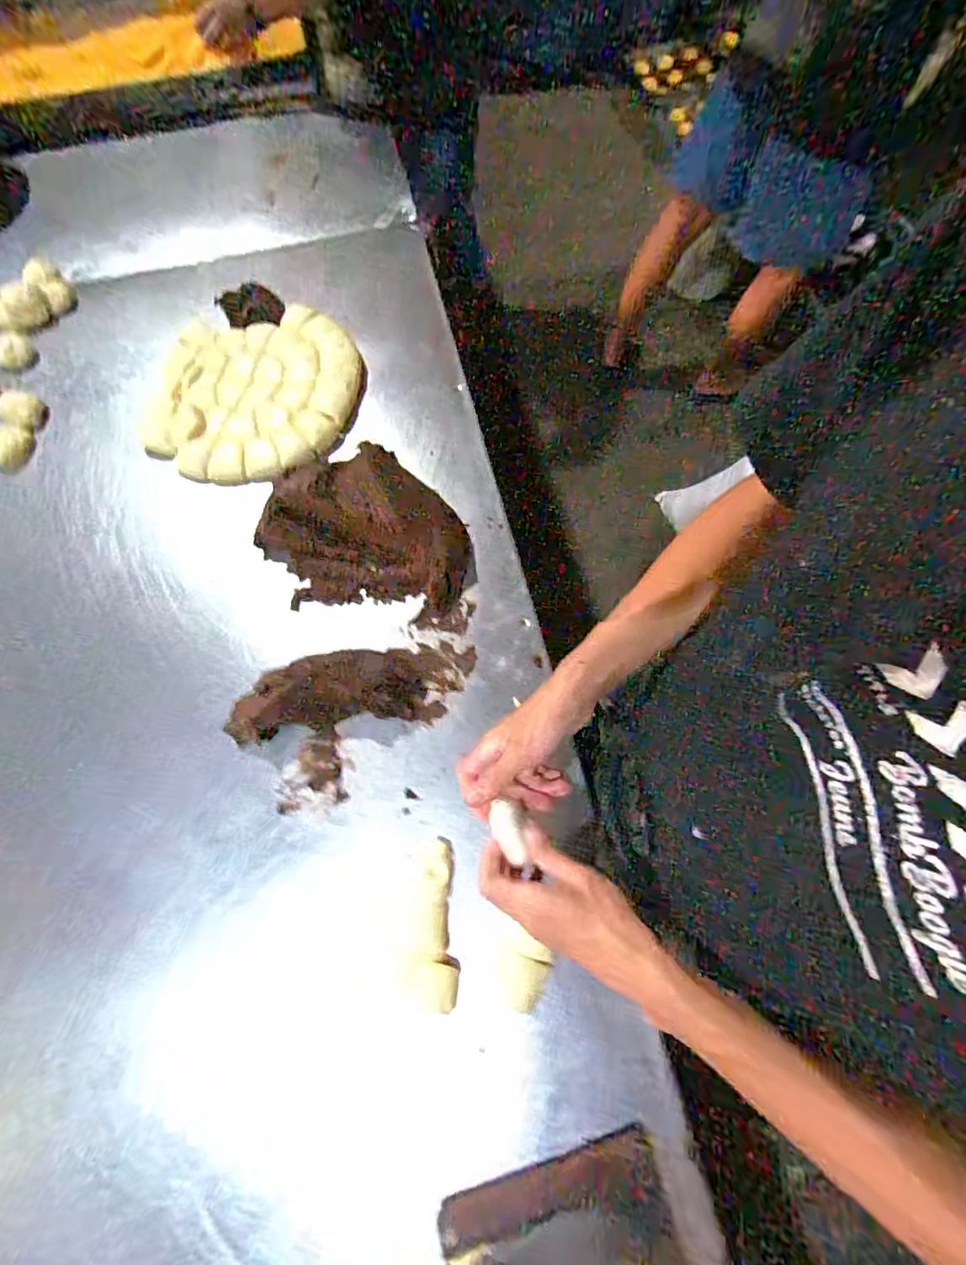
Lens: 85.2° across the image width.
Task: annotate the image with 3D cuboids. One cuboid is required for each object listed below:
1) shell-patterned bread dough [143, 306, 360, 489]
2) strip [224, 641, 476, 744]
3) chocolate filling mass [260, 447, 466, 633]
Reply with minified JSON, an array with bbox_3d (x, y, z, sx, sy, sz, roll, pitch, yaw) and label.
[{"bbox_3d":[-0.339,-0.364,0.786,0.291,0.024,0.309,-1,69,2],"label":"shell-patterned bread dough"},{"bbox_3d":[-0.156,0.068,0.642,0.283,0.024,0.096,-7,69,0],"label":"strip"},{"bbox_3d":[-0.156,-0.139,0.701,0.293,0.047,0.227,8,69,6],"label":"chocolate filling mass"}]

